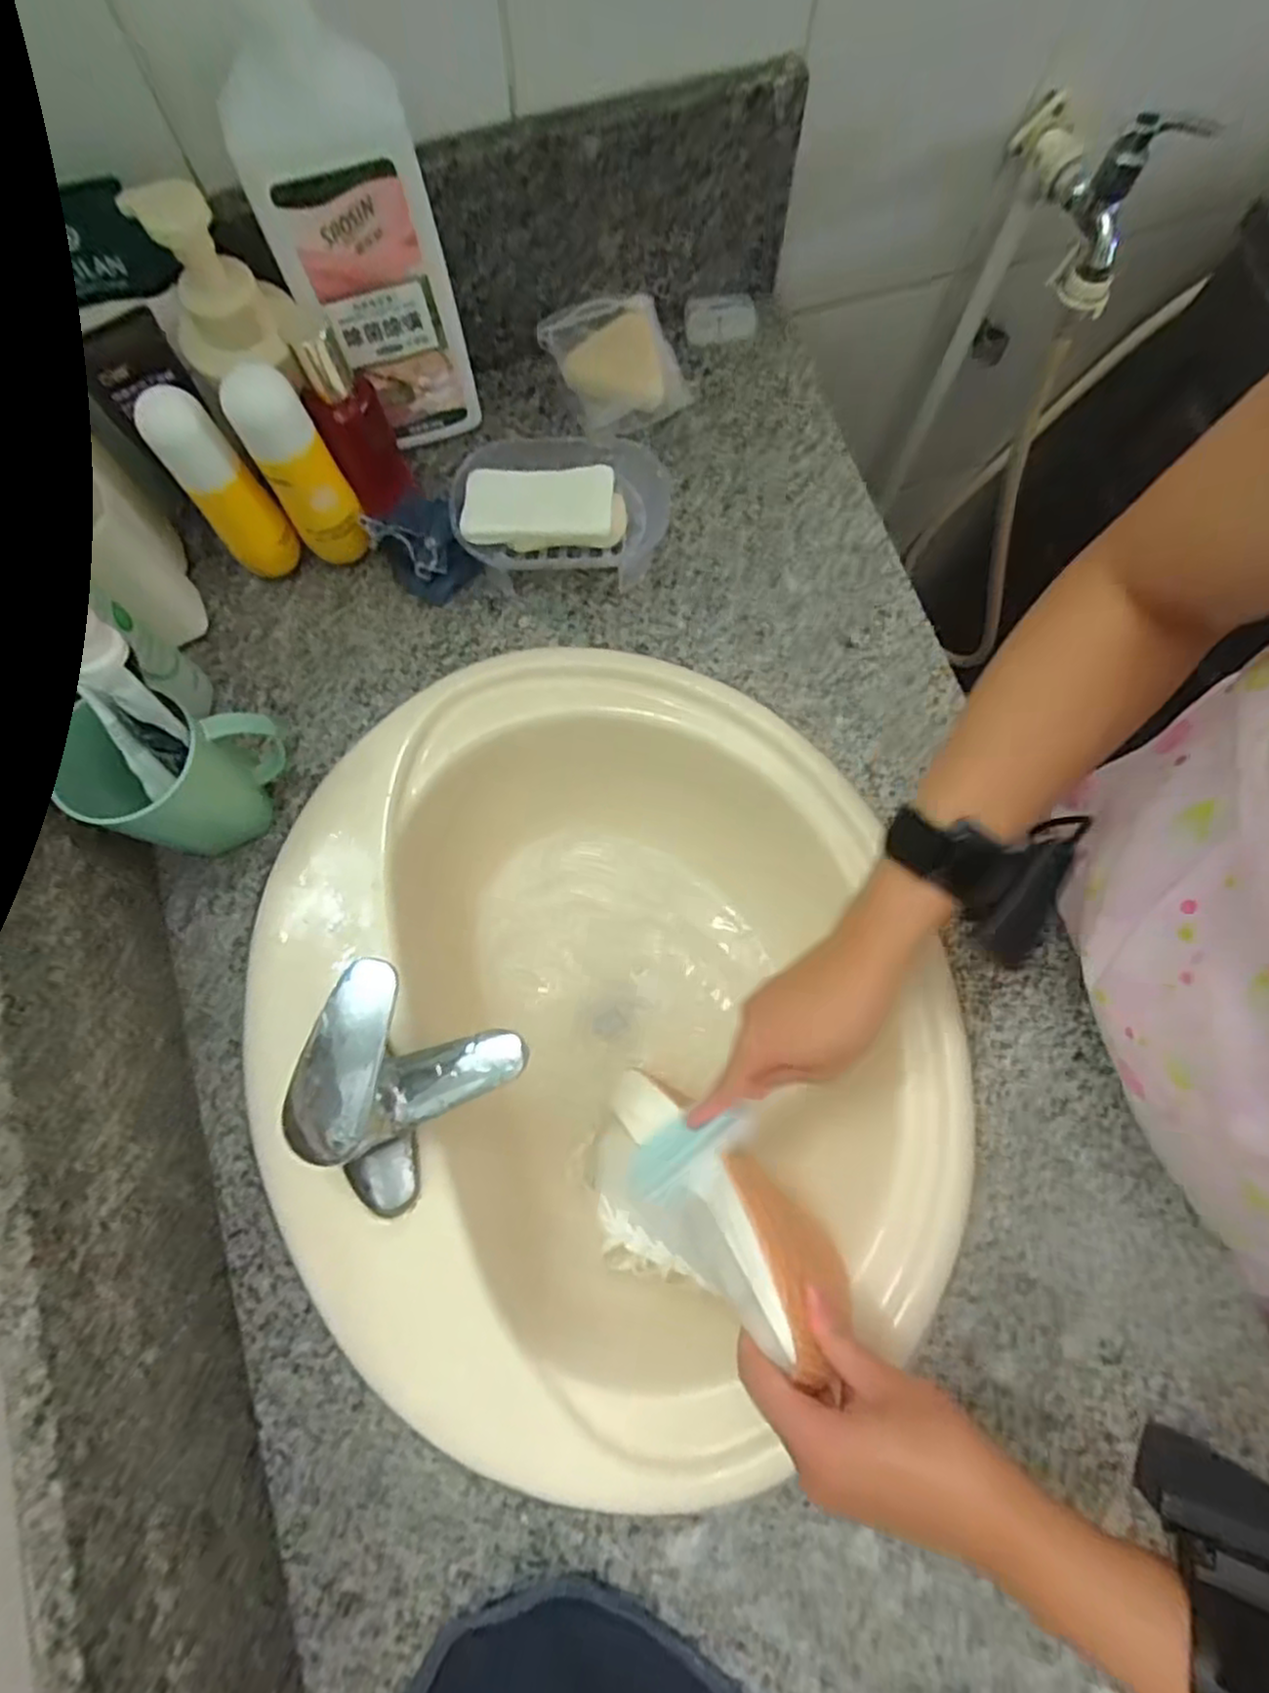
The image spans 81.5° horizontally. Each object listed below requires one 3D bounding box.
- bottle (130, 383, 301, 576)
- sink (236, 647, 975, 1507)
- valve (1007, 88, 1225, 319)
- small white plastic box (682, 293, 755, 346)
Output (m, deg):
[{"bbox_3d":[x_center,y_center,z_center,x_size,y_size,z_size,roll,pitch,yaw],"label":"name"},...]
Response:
[{"bbox_3d":[-0.277,-0.239,0.506,0.041,0.146,0.039,0,76,0],"label":"bottle"},{"bbox_3d":[-0.025,0.122,0.519,0.438,0.159,0.512,-16,77,-4],"label":"sink"},{"bbox_3d":[0.359,-0.513,0.566,0.081,0.102,0.145,-17,76,-6],"label":"valve"},{"bbox_3d":[0.074,-0.440,0.617,0.061,0.027,0.030,-13,76,-3],"label":"small white plastic box"}]

